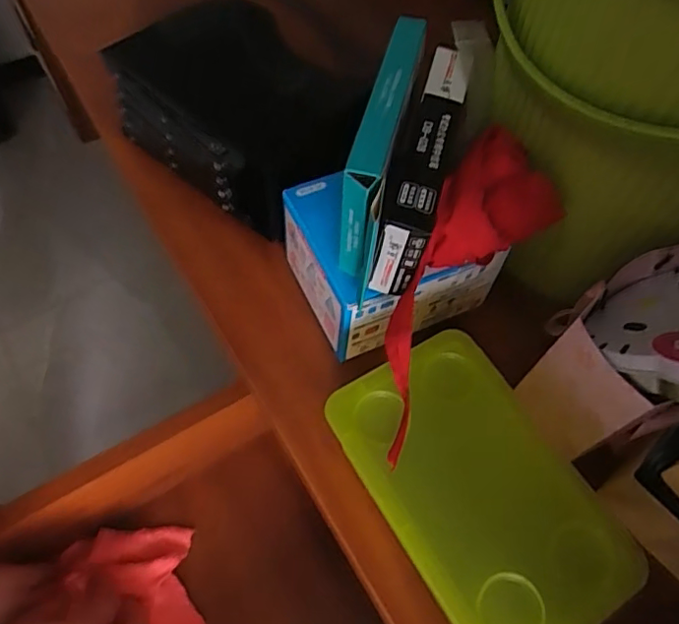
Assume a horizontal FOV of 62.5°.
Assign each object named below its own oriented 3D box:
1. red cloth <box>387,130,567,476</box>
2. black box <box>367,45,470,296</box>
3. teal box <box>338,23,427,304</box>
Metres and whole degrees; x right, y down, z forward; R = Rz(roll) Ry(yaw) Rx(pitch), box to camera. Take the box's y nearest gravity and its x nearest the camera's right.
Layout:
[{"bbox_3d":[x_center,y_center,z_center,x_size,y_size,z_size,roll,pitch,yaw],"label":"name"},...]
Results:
[{"bbox_3d":[0.070,-0.013,0.338,0.070,0.059,0.210,28,81,13],"label":"red cloth"},{"bbox_3d":[0.052,-0.091,0.352,0.034,0.064,0.146,15,60,5],"label":"black box"},{"bbox_3d":[0.026,-0.100,0.347,0.022,0.078,0.157,13,60,4],"label":"teal box"}]

